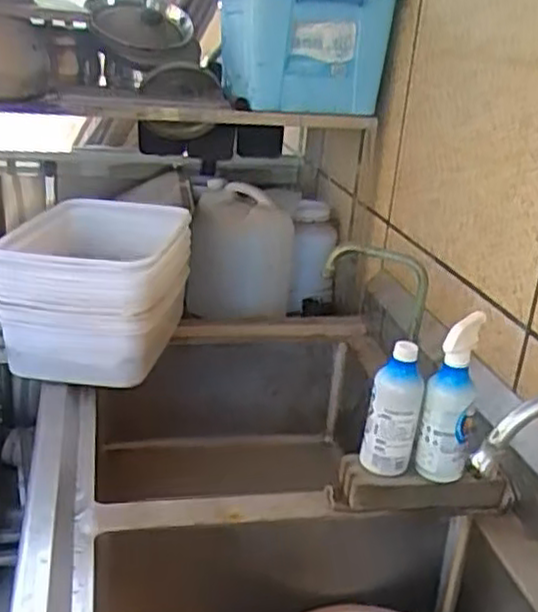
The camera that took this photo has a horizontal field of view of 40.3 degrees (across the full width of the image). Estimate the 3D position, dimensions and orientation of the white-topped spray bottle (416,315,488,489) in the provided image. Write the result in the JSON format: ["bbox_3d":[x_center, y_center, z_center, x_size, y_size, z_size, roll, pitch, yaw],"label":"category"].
[{"bbox_3d":[0.248,0.124,0.990,0.068,0.222,0.063,12,23,16],"label":"white-topped spray bottle"}]

